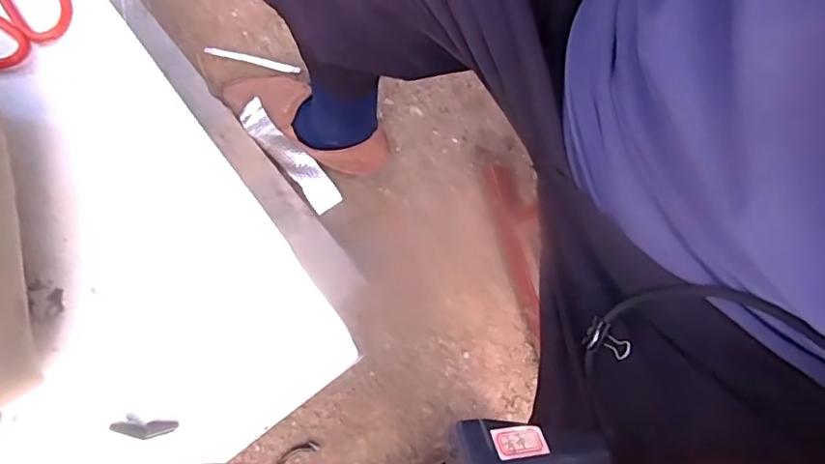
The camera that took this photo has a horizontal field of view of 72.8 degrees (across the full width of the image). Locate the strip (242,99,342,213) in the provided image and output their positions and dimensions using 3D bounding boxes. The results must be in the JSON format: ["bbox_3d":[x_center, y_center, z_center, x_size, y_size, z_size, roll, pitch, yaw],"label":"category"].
[{"bbox_3d":[-0.168,-0.103,0.771,0.043,0.024,0.174,-43,97,-14],"label":"strip"}]

